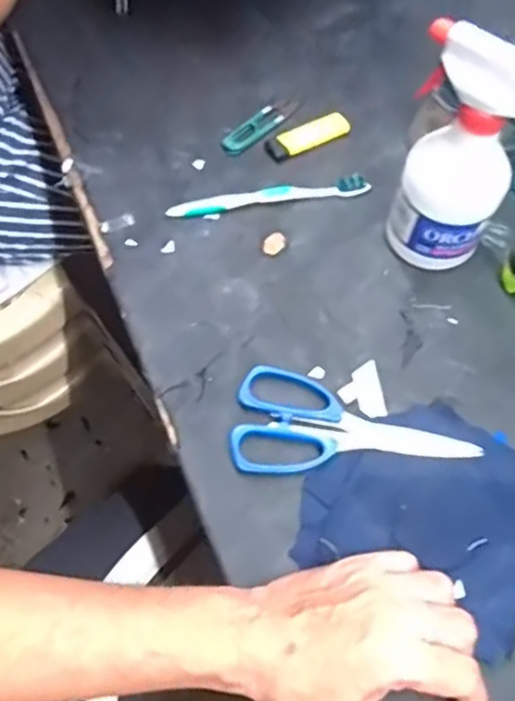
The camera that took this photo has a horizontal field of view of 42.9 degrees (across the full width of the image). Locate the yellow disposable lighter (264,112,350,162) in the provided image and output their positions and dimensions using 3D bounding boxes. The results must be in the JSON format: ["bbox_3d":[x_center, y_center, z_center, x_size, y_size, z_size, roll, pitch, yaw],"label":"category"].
[{"bbox_3d":[0.048,-0.202,0.613,0.083,0.006,0.025,-26,67,-12],"label":"yellow disposable lighter"}]

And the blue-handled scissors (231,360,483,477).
[{"bbox_3d":[0.068,0.047,0.489,0.176,0.012,0.082,-3,64,-2],"label":"blue-handled scissors"}]

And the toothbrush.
[{"bbox_3d":[0.011,-0.138,0.580,0.178,0.011,0.021,-9,64,-5],"label":"toothbrush"}]

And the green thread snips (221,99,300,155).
[{"bbox_3d":[0.002,-0.213,0.620,0.024,0.005,0.087,41,70,17],"label":"green thread snips"}]

